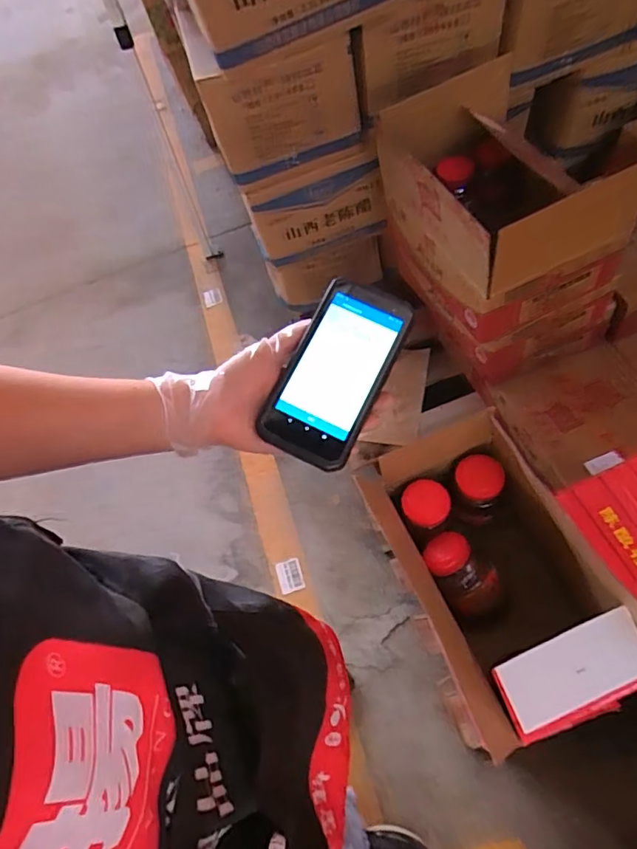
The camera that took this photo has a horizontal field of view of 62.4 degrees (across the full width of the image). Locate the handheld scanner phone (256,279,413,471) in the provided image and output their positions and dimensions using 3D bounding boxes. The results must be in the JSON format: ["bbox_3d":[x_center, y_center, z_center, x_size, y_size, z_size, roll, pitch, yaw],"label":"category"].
[{"bbox_3d":[0.015,-0.045,0.439,0.075,0.023,0.154,24,79,13],"label":"handheld scanner phone"}]

